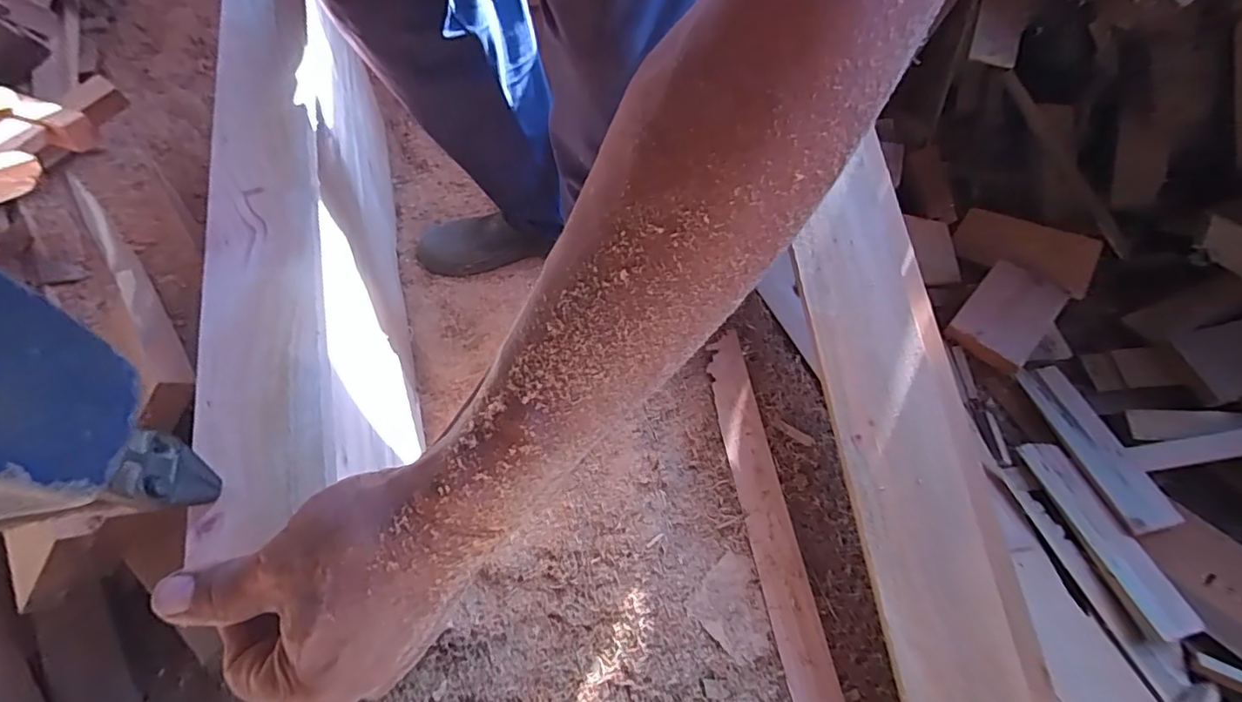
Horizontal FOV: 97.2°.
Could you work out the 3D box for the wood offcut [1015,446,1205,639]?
[{"bbox_3d":[0.607,0.227,0.693,0.055,0.020,0.247,-12,55,-10],"label":"wood offcut"}]

